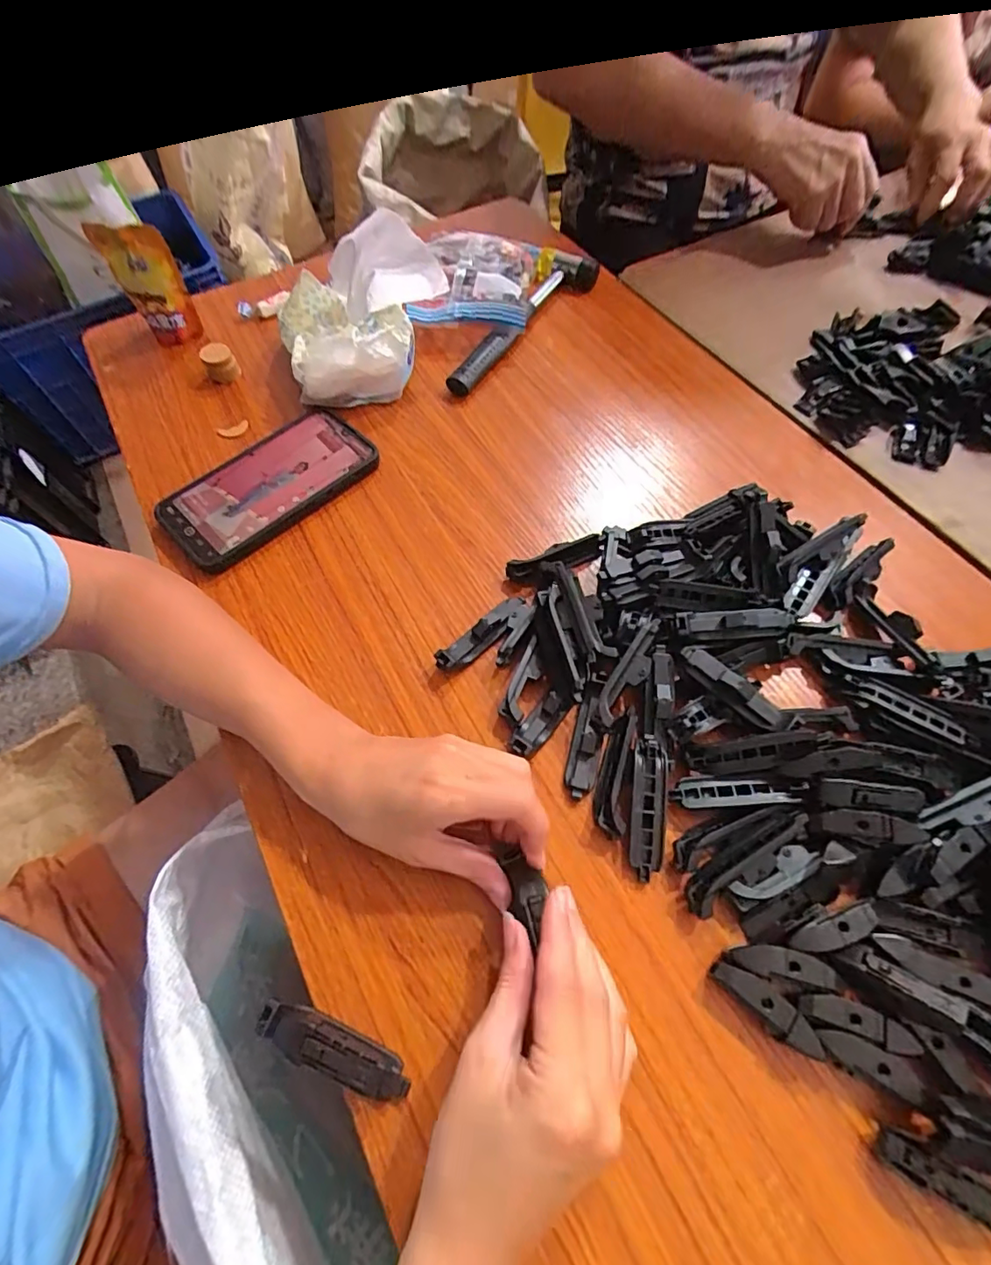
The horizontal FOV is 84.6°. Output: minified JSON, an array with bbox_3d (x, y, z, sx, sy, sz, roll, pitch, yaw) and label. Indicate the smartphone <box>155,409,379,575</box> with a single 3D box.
[{"bbox_3d":[-0.175,-0.114,0.427,0.159,0.016,0.082,-41,68,-18],"label":"smartphone"}]

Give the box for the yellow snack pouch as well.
[{"bbox_3d":[-0.316,-0.314,0.498,0.060,0.098,0.024,-1,54,0],"label":"yellow snack pouch"}]

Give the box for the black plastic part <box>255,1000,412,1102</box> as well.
[{"bbox_3d":[-0.076,0.193,0.251,0.074,0.024,0.019,19,64,12],"label":"black plastic part"}]

